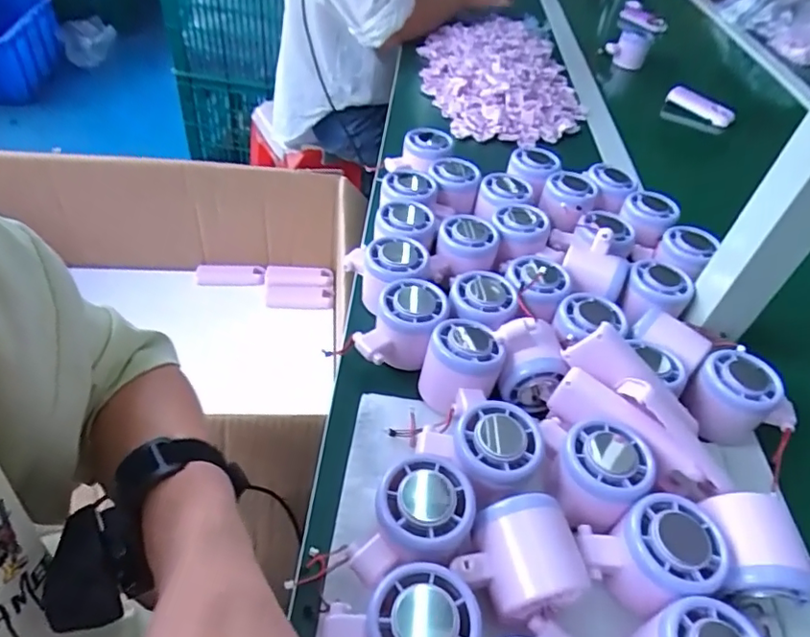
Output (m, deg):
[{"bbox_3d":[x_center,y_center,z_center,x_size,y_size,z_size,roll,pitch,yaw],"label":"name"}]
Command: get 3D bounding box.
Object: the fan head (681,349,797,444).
[{"bbox_3d":[0.259,0.061,0.424,0.074,0.049,0.062,-1,46,-9],"label":"fan head"}]

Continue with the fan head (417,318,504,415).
[{"bbox_3d":[0.041,0.037,0.407,0.055,0.048,0.064,21,46,13],"label":"fan head"}]

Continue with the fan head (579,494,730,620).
[{"bbox_3d":[0.142,0.138,0.316,0.068,0.047,0.052,-8,47,-15],"label":"fan head"}]

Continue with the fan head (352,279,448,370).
[{"bbox_3d":[-0.002,0.008,0.433,0.054,0.051,0.070,33,50,23],"label":"fan head"}]

